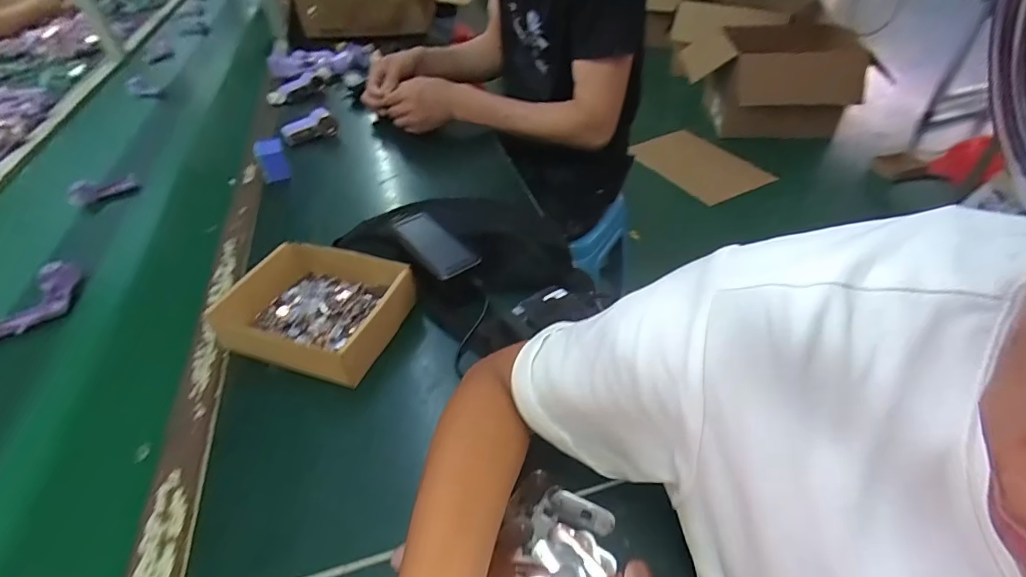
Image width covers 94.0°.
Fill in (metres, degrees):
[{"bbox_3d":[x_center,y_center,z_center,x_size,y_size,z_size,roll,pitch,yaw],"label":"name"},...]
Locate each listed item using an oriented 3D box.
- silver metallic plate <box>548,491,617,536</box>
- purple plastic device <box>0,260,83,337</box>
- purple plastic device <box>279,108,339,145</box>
[{"bbox_3d":[0.052,0.169,0.364,0.049,0.005,0.021,17,46,21],"label":"silver metallic plate"},{"bbox_3d":[-0.601,0.019,0.573,0.114,0.034,0.103,-22,45,-19],"label":"purple plastic device"},{"bbox_3d":[-0.375,-0.300,0.875,0.096,0.033,0.058,-23,46,-20],"label":"purple plastic device"}]

